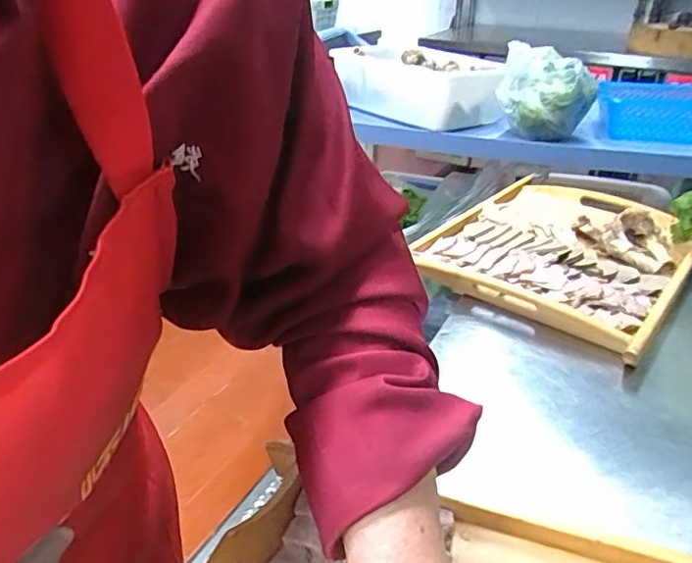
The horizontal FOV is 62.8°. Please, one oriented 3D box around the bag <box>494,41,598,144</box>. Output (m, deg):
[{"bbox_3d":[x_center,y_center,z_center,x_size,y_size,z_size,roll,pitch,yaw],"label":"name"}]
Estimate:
[{"bbox_3d":[0.352,-0.328,0.995,0.164,0.132,0.123,10,31,15],"label":"bag"}]

